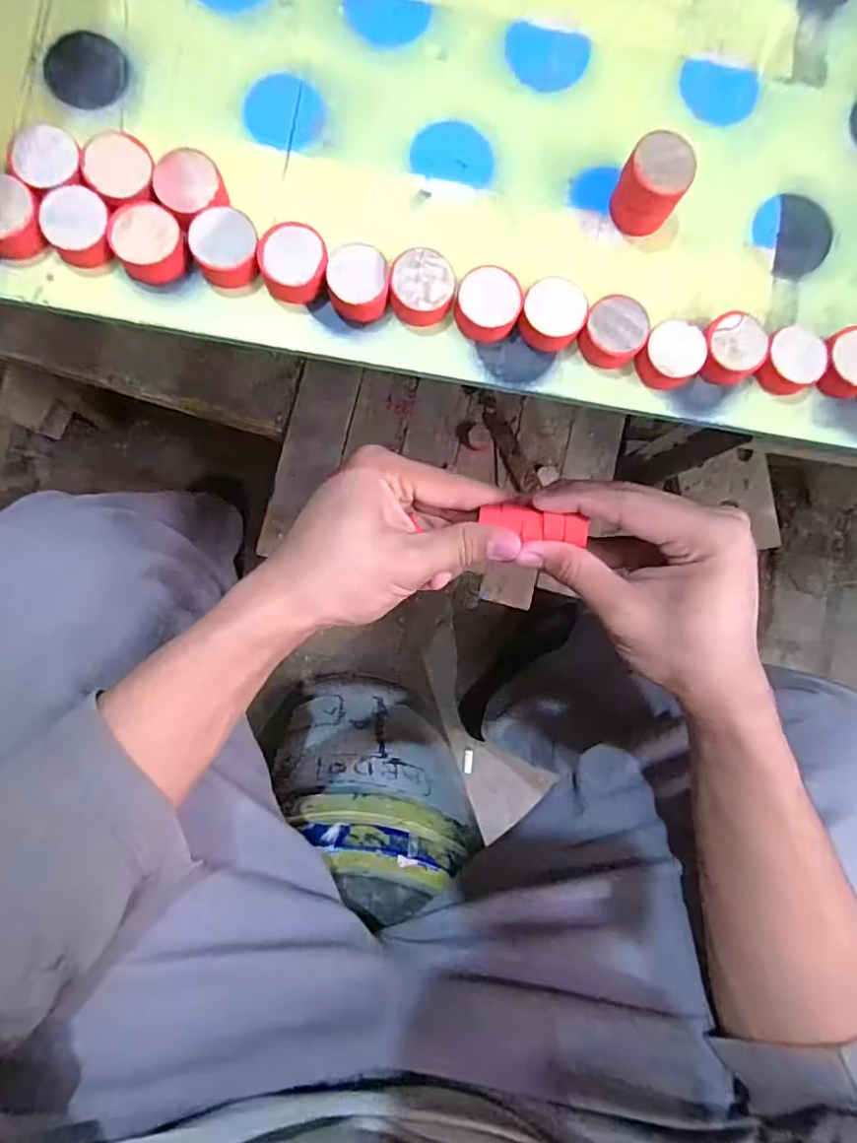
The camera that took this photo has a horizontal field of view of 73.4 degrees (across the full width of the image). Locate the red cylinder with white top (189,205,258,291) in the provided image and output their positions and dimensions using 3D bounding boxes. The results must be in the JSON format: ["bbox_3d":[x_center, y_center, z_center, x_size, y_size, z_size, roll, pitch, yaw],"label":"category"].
[{"bbox_3d":[-0.068,-0.108,0.193,0.021,0.012,0.022,-3,87,-7],"label":"red cylinder with white top"}]

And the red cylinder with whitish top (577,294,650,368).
[{"bbox_3d":[0.065,-0.083,0.200,0.021,0.008,0.023,0,87,-7],"label":"red cylinder with whitish top"}]

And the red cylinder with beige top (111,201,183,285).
[{"bbox_3d":[-0.093,-0.109,0.191,0.021,0.011,0.024,-28,91,-8],"label":"red cylinder with beige top"}]

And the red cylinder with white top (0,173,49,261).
[{"bbox_3d":[-0.136,-0.114,0.187,0.020,0.012,0.024,-27,91,-8],"label":"red cylinder with white top"}]

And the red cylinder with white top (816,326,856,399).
[{"bbox_3d":[0.152,-0.075,0.205,0.023,0.007,0.022,0,87,-7],"label":"red cylinder with white top"}]

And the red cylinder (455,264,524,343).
[{"bbox_3d":[0.020,-0.090,0.198,0.022,0.008,0.026,10,86,-7],"label":"red cylinder"}]

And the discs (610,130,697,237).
[{"bbox_3d":[0.077,-0.134,0.201,0.022,0.020,0.023,0,87,-7],"label":"discs"}]

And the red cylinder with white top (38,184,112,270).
[{"bbox_3d":[-0.114,-0.112,0.189,0.020,0.009,0.024,-29,91,-8],"label":"red cylinder with white top"}]

